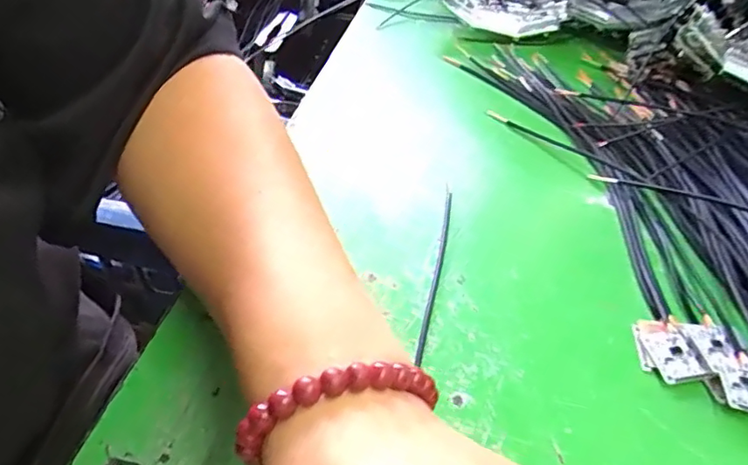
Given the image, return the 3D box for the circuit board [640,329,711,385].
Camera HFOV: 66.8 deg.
[{"bbox_3d":[0.136,0.054,0.257,0.019,0.006,0.027,-7,44,-8],"label":"circuit board"}]

